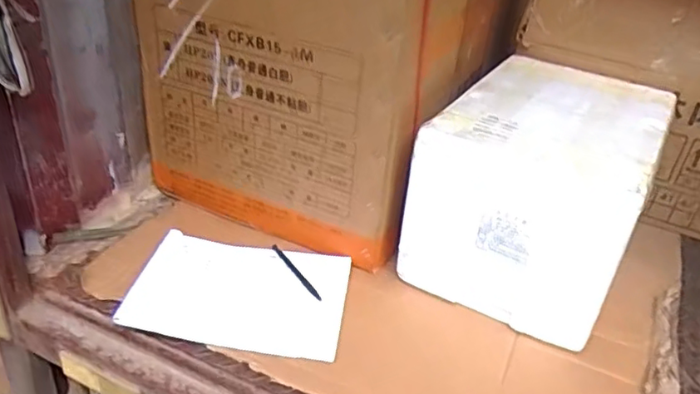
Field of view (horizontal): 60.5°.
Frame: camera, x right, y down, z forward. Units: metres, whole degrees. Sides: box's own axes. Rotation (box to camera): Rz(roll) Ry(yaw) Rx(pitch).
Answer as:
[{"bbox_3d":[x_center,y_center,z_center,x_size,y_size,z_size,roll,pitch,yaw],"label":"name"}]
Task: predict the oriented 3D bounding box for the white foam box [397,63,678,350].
[{"bbox_3d":[0.303,-0.008,0.969,0.291,0.292,0.382,20,36,24],"label":"white foam box"}]

